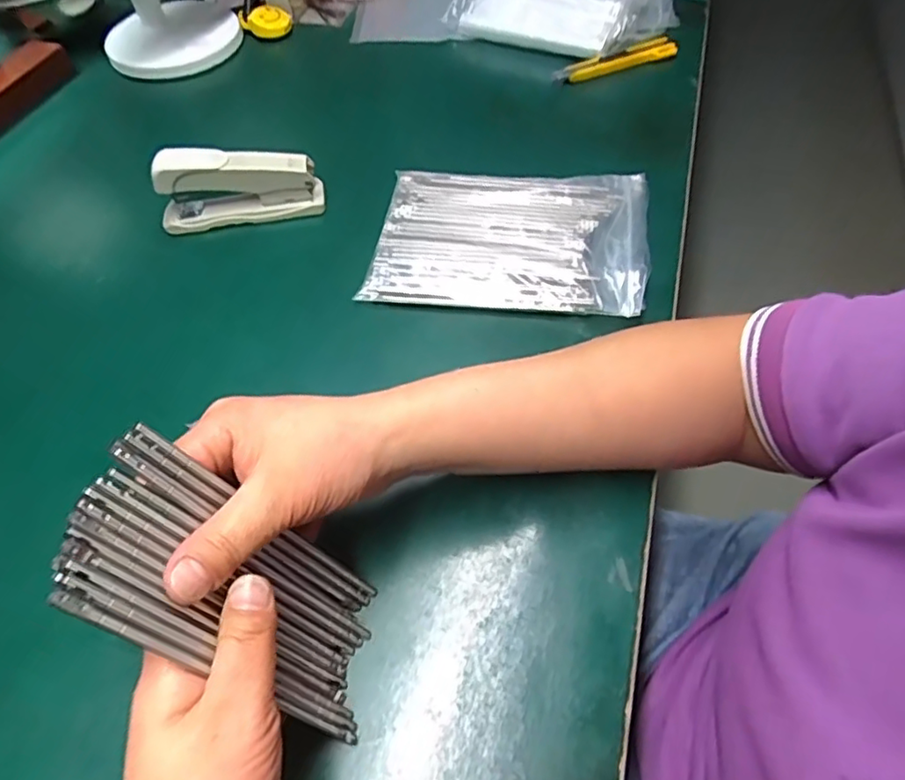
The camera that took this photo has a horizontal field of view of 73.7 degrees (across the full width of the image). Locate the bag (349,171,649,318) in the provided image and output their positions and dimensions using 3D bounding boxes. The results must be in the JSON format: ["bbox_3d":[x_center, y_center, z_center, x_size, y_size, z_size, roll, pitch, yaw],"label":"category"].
[{"bbox_3d":[0.041,-0.113,0.434,0.187,0.022,0.129,10,56,7],"label":"bag"}]

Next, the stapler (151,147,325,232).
[{"bbox_3d":[-0.162,-0.156,0.460,0.119,0.047,0.030,-10,56,-7],"label":"stapler"}]

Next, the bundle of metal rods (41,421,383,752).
[{"bbox_3d":[-0.085,0.084,0.246,0.012,0.147,0.066,-16,43,27],"label":"bundle of metal rods"}]

